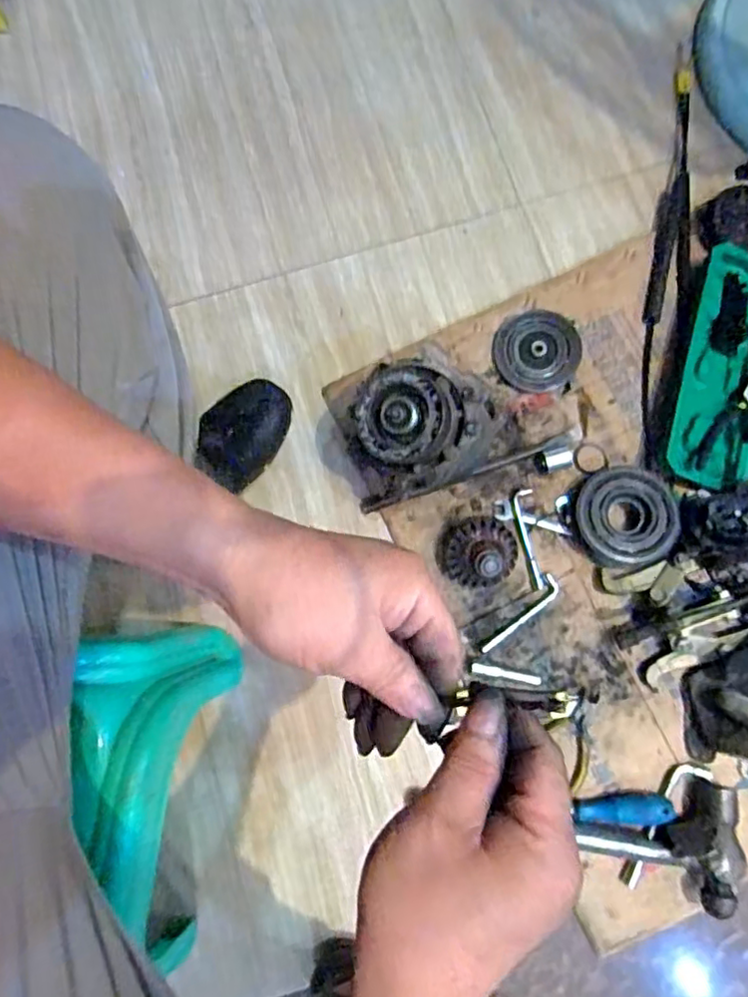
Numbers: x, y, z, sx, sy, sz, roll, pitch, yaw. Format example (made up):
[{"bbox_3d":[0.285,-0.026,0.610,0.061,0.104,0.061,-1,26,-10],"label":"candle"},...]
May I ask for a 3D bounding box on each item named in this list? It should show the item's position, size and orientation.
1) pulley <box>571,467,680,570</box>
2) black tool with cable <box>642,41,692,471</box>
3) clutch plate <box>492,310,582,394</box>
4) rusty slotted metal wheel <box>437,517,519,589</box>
[{"bbox_3d":[0.282,0.023,0.724,0.113,0.045,0.112,0,78,1],"label":"pulley"},{"bbox_3d":[0.378,-0.322,0.800,0.044,0.017,0.588,11,79,4],"label":"black tool with cable"},{"bbox_3d":[0.202,-0.183,0.783,0.102,0.011,0.106,0,78,1],"label":"clutch plate"},{"bbox_3d":[0.118,0.061,0.705,0.086,0.071,0.073,-5,78,1],"label":"rusty slotted metal wheel"}]

